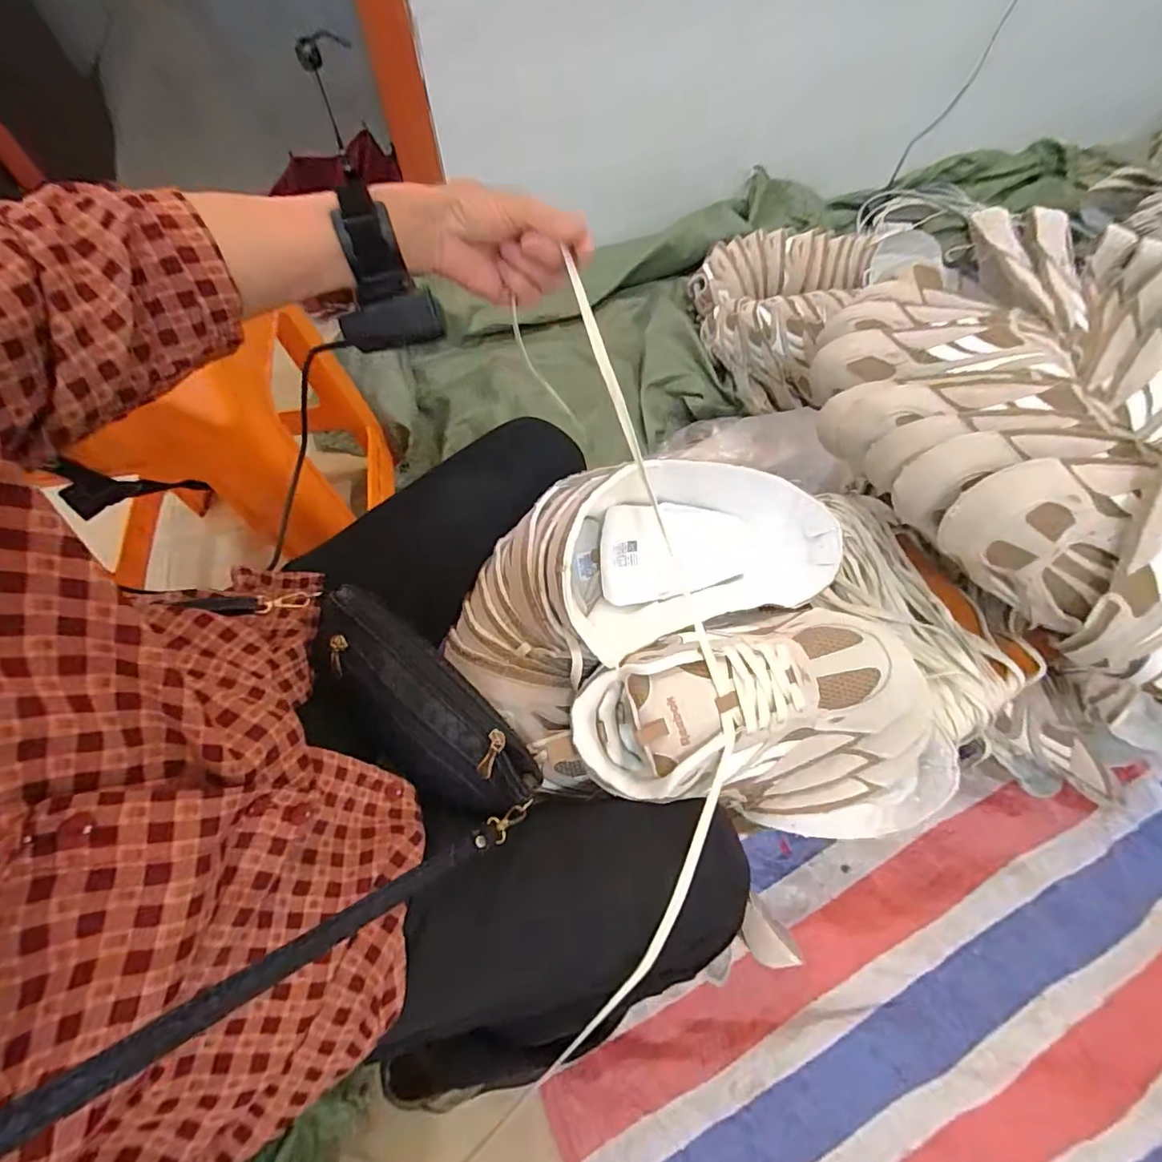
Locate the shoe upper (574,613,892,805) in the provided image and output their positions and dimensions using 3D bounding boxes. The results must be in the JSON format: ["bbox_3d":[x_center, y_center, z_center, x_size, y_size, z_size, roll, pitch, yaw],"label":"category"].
[{"bbox_3d":[0.111,0.088,0.397,0.230,0.078,0.102,-19,61,4],"label":"shoe upper"}]

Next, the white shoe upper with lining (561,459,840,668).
[{"bbox_3d":[0.094,-0.032,0.442,0.223,0.107,0.129,-14,61,-4],"label":"white shoe upper with lining"}]

